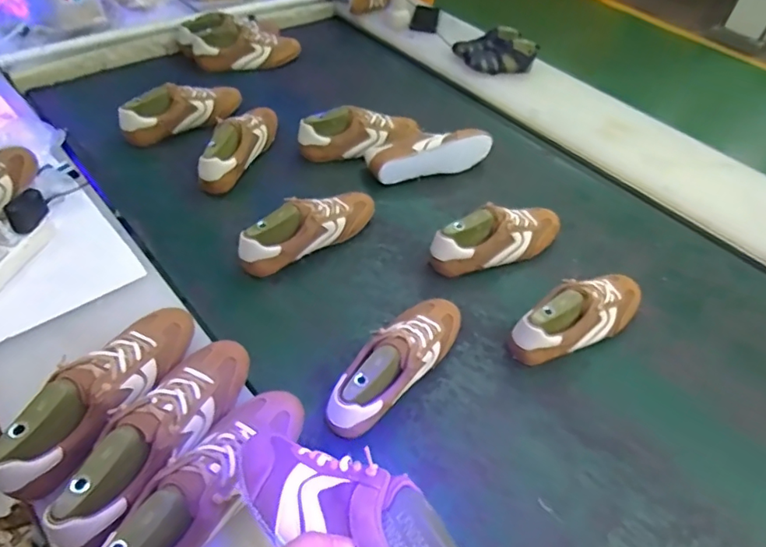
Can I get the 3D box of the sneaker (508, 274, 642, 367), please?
[{"bbox_3d":[0.300,0.054,0.792,0.251,0.082,0.082,-16,52,-23],"label":"sneaker"}]

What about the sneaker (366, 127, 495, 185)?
[{"bbox_3d":[0.093,-0.243,1.044,0.254,0.087,0.095,-8,49,-16],"label":"sneaker"}]

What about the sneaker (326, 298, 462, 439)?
[{"bbox_3d":[0.021,0.111,0.702,0.082,0.087,0.262,33,51,20],"label":"sneaker"}]

